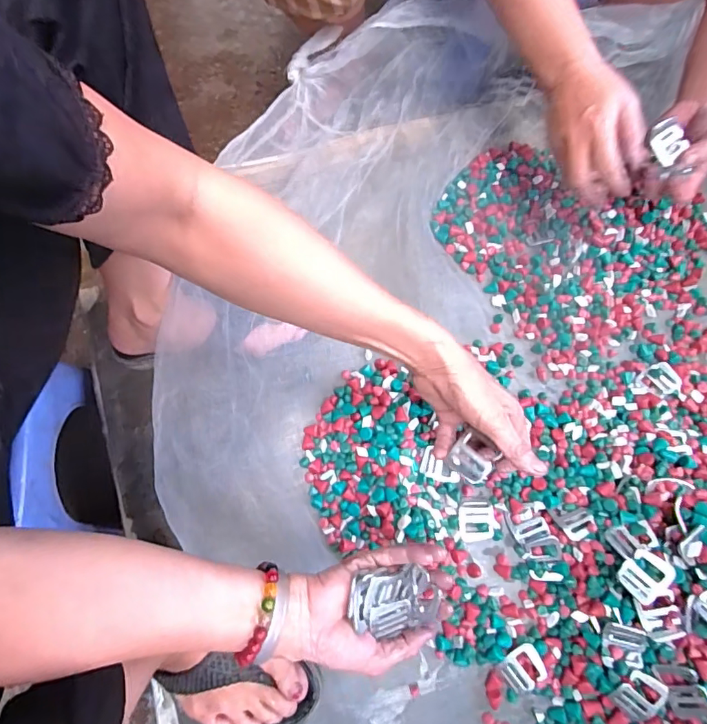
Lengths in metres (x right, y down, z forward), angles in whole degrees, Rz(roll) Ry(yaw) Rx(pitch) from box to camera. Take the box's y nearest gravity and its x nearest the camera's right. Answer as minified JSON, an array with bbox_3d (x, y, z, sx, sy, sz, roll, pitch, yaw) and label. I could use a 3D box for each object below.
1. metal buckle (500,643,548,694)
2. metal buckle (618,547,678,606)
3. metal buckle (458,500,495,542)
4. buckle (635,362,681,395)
[{"bbox_3d":[0.167,0.301,0.467,0.040,0.006,0.036,-37,76,8],"label":"metal buckle"},{"bbox_3d":[0.280,0.204,0.456,0.045,0.005,0.038,-44,66,1],"label":"metal buckle"},{"bbox_3d":[0.133,0.172,0.515,0.036,0.005,0.041,-2,75,0],"label":"metal buckle"},{"bbox_3d":[0.359,0.023,0.562,0.048,0.004,0.036,-26,76,-7],"label":"buckle"}]

